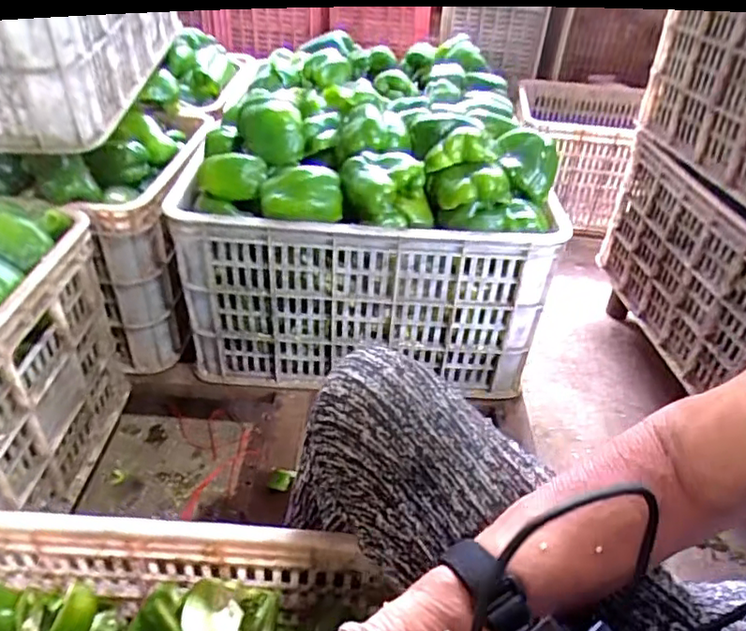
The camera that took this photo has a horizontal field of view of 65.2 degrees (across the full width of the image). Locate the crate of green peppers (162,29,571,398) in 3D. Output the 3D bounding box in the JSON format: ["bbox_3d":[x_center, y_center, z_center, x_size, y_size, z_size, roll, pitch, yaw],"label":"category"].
[{"bbox_3d":[-0.007,-0.196,0.956,0.486,0.357,0.502,-1,40,1],"label":"crate of green peppers"}]

